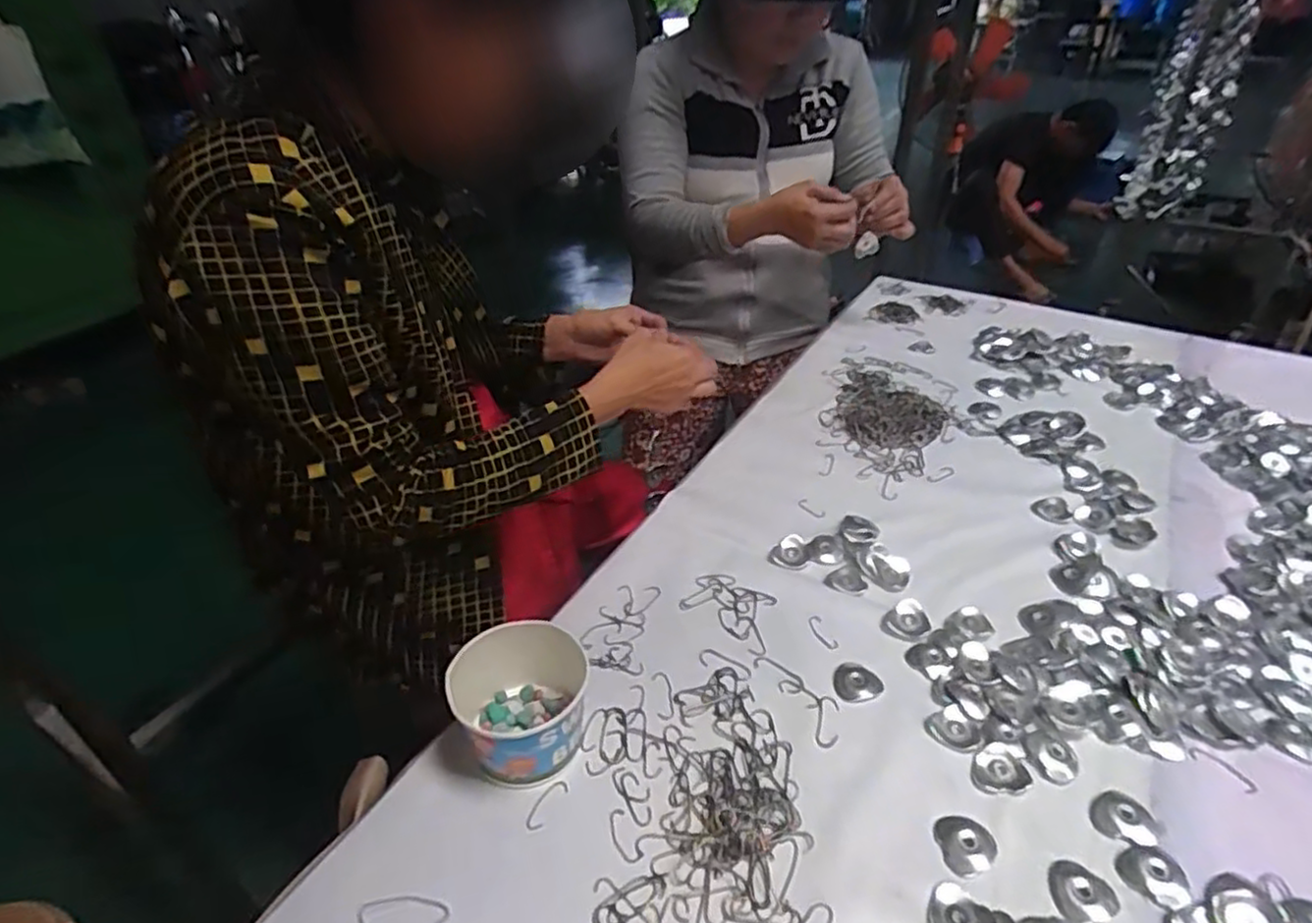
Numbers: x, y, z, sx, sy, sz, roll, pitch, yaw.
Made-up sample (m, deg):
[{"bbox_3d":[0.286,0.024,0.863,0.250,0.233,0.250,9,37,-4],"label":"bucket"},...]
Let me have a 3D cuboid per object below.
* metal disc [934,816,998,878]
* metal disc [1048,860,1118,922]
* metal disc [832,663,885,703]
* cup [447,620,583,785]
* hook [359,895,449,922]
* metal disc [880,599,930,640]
[{"bbox_3d":[0.200,0.245,0.457,0.035,0.004,0.036,-2,36,1],"label":"metal disc"},{"bbox_3d":[0.259,0.262,0.433,0.038,0.004,0.036,-10,37,-10],"label":"metal disc"},{"bbox_3d":[0.159,0.173,0.562,0.036,0.004,0.035,-2,36,1],"label":"metal disc"},{"bbox_3d":[-0.096,0.172,0.505,0.091,0.077,0.089,-2,36,1],"label":"cup"},{"bbox_3d":[-0.154,0.274,0.434,0.053,0.004,0.017,-3,36,-1],"label":"hook"},{"bbox_3d":[0.213,0.135,0.606,0.038,0.009,0.034,-12,37,-13],"label":"metal disc"}]

